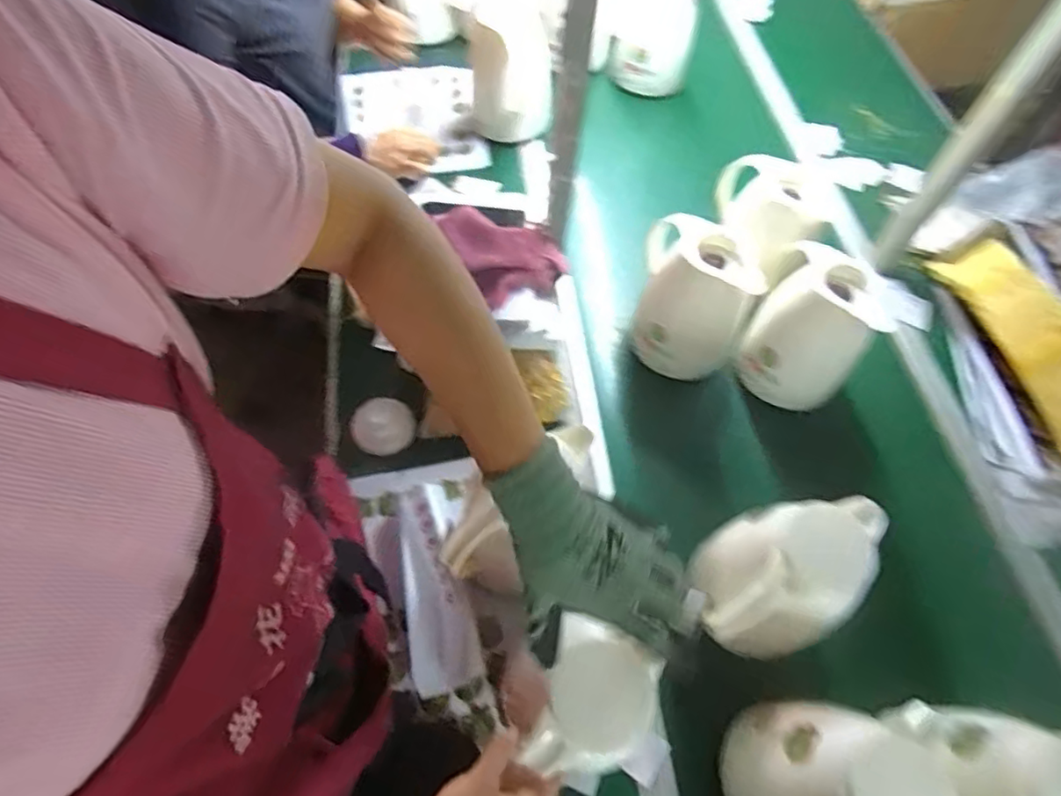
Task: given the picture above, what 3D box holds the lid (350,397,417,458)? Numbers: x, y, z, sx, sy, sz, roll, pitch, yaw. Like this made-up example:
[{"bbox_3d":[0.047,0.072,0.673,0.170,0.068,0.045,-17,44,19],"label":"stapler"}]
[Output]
[{"bbox_3d":[-0.198,0.036,0.808,0.082,0.047,0.067,-20,64,-15],"label":"lid"}]

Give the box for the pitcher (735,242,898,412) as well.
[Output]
[{"bbox_3d":[0.377,-0.090,0.831,0.140,0.202,0.126,29,62,12],"label":"pitcher"}]

